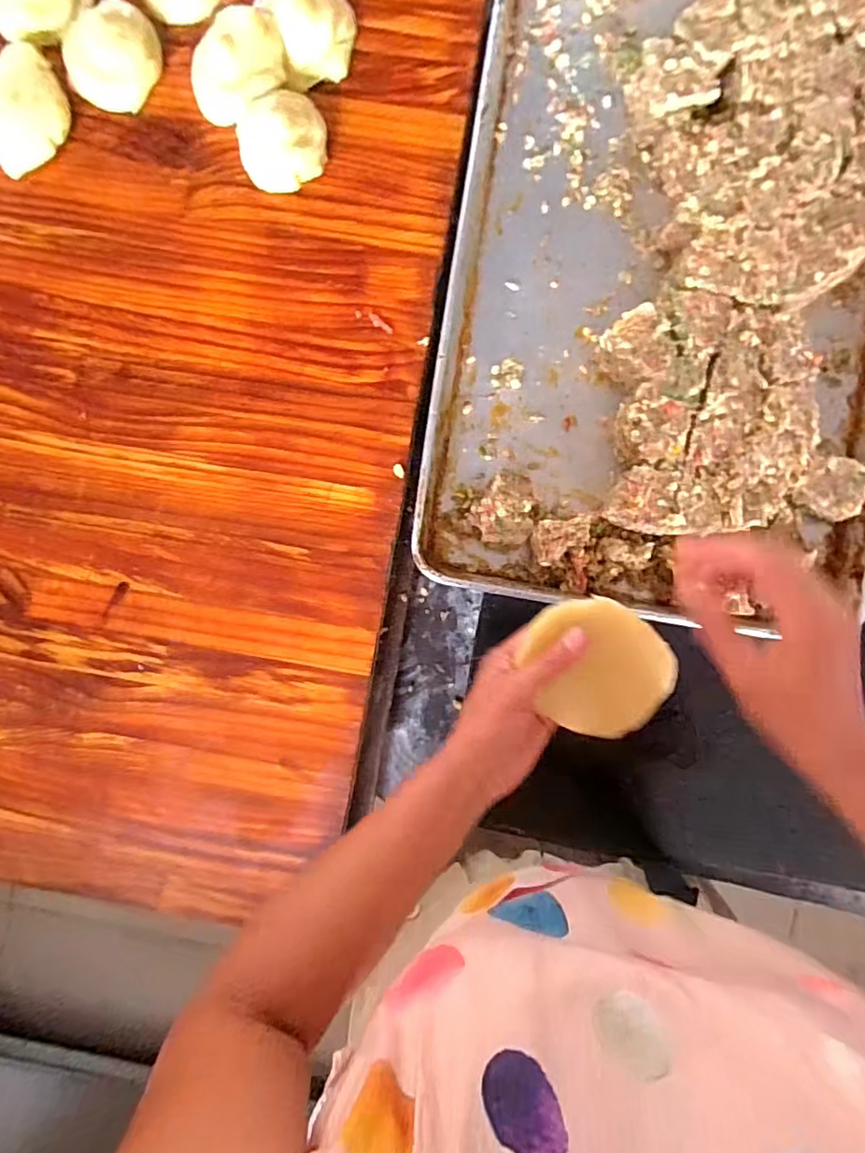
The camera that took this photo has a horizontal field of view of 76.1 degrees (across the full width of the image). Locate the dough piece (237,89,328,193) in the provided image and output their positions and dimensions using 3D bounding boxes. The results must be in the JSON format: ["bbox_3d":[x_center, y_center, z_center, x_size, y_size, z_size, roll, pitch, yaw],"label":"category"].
[{"bbox_3d":[-0.128,-0.372,0.474,0.074,0.027,0.070,0,92,2],"label":"dough piece"}]

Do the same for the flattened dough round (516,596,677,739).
[{"bbox_3d":[0.112,0.062,0.373,0.103,0.017,0.086,34,108,-7],"label":"flattened dough round"}]

